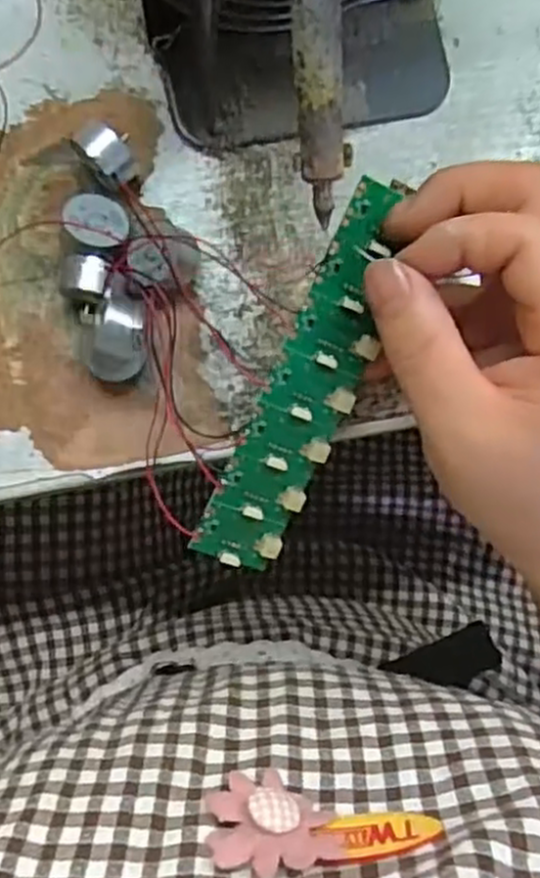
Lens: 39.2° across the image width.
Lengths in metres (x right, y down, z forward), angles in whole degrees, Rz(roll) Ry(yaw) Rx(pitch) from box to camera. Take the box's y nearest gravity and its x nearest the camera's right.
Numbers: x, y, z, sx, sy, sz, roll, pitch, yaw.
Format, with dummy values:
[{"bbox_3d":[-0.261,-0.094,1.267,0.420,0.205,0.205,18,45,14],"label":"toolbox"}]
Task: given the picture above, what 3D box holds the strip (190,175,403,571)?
[{"bbox_3d":[0.013,-0.016,0.254,0.029,0.005,0.134,21,104,-18],"label":"strip"}]

